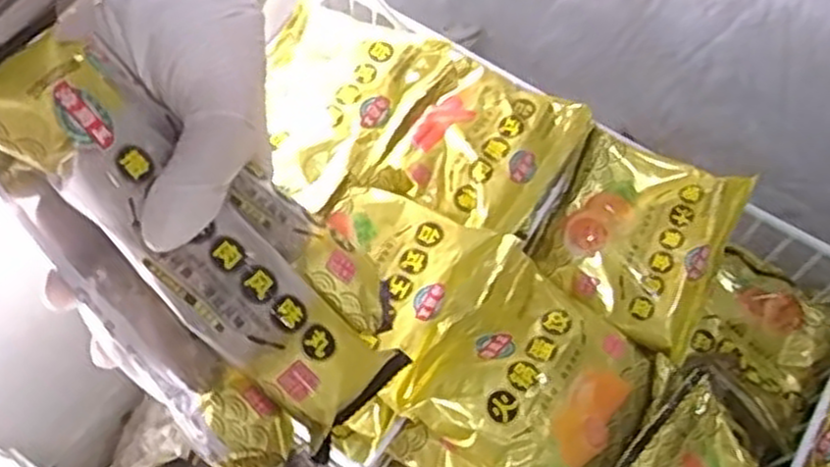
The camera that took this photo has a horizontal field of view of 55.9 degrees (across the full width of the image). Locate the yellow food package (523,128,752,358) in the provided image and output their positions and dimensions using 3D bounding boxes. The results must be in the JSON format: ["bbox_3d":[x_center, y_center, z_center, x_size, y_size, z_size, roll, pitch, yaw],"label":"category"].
[{"bbox_3d":[0.133,0.001,0.476,0.102,0.029,0.113,27,67,13],"label":"yellow food package"}]

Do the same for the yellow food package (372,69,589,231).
[{"bbox_3d":[0.047,-0.056,0.495,0.088,0.016,0.117,35,69,16],"label":"yellow food package"}]

